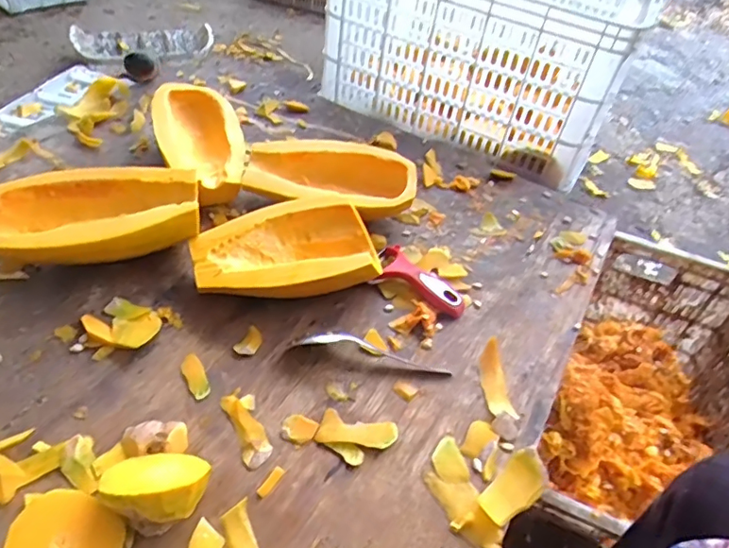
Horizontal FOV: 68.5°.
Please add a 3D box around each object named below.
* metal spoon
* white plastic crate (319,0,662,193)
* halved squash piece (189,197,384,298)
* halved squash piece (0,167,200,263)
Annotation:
[{"bbox_3d":[0.007,0.079,0.537,0.163,0.028,0.018,8,43,0],"label":"metal spoon"},{"bbox_3d":[0.219,-0.440,1.003,0.513,0.276,0.371,24,46,19],"label":"white plastic crate"},{"bbox_3d":[-0.086,-0.016,0.595,0.192,0.066,0.130,-10,45,-17],"label":"halved squash piece"},{"bbox_3d":[-0.293,-0.051,0.580,0.216,0.065,0.119,-6,44,-13],"label":"halved squash piece"}]

